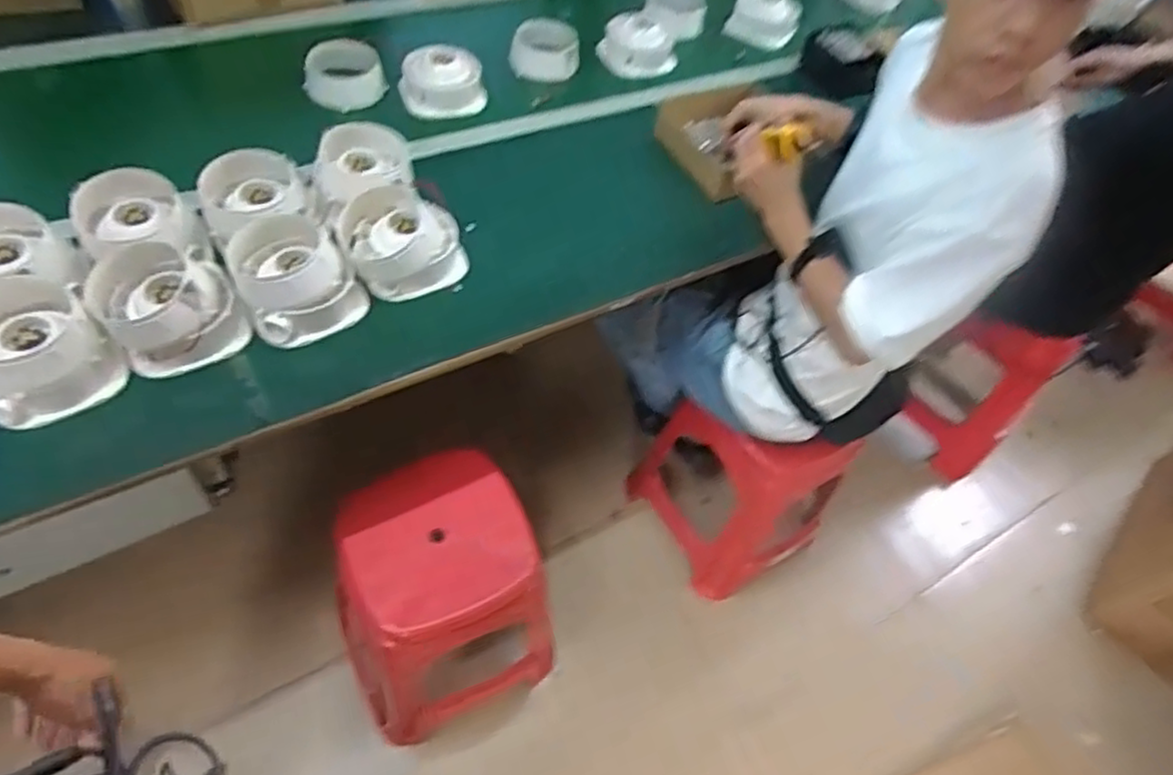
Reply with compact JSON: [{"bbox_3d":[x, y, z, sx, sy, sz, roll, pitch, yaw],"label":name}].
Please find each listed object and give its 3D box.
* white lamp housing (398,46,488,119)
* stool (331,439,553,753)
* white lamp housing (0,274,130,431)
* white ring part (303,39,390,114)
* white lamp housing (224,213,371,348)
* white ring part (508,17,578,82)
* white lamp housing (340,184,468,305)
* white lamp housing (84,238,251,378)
[{"bbox_3d":[-0.261,-0.546,1.225,0.130,0.084,0.114,-25,61,-25],"label":"white lamp housing"},{"bbox_3d":[-0.261,0.382,1.214,0.323,0.469,0.295,-18,59,-21],"label":"stool"},{"bbox_3d":[-0.608,-0.044,0.777,0.133,0.093,0.148,-28,63,-26],"label":"white lamp housing"},{"bbox_3d":[-0.426,-0.554,1.220,0.131,0.066,0.131,-14,57,-18],"label":"white ring part"},{"bbox_3d":[-0.368,-0.140,0.884,0.134,0.099,0.130,-23,61,-24],"label":"white lamp housing"},{"bbox_3d":[-0.078,-0.630,1.313,0.127,0.083,0.087,0,54,-9],"label":"white ring part"},{"bbox_3d":[-0.251,-0.203,0.951,0.144,0.089,0.131,-17,58,-21],"label":"white lamp housing"},{"bbox_3d":[-0.500,-0.100,0.830,0.148,0.083,0.149,-24,61,-24],"label":"white lamp housing"}]

